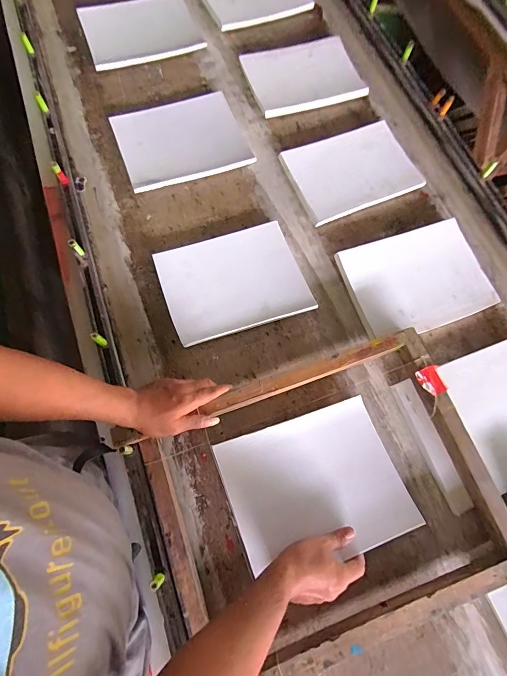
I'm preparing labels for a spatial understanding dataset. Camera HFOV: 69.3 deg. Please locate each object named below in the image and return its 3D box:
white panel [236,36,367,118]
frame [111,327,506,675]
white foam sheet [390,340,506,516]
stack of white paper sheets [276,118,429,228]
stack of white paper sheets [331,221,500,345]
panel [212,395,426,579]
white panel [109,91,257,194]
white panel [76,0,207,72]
[{"bbox_3d":[0.117,-0.632,0.885,0.262,0.027,0.201,-20,74,-7],"label":"white panel"},{"bbox_3d":[0.110,0.240,0.567,0.509,0.060,0.403,-22,74,-8],"label":"frame"},{"bbox_3d":[0.414,0.140,0.641,0.272,0.019,0.223,-20,69,-5],"label":"white foam sheet"},{"bbox_3d":[0.212,-0.370,0.805,0.262,0.017,0.195,-22,74,-8],"label":"stack of white paper sheets"},{"bbox_3d":[0.319,-0.116,0.726,0.266,0.022,0.204,-21,83,-5],"label":"stack of white paper sheets"},{"bbox_3d":[0.097,0.233,0.585,0.265,0.014,0.214,-17,68,-11],"label":"panel"},{"bbox_3d":[-0.161,-0.442,0.817,0.267,0.022,0.218,-20,74,-7],"label":"white panel"},{"bbox_3d":[-0.284,-0.779,0.916,0.268,0.017,0.236,-19,74,-7],"label":"white panel"}]

